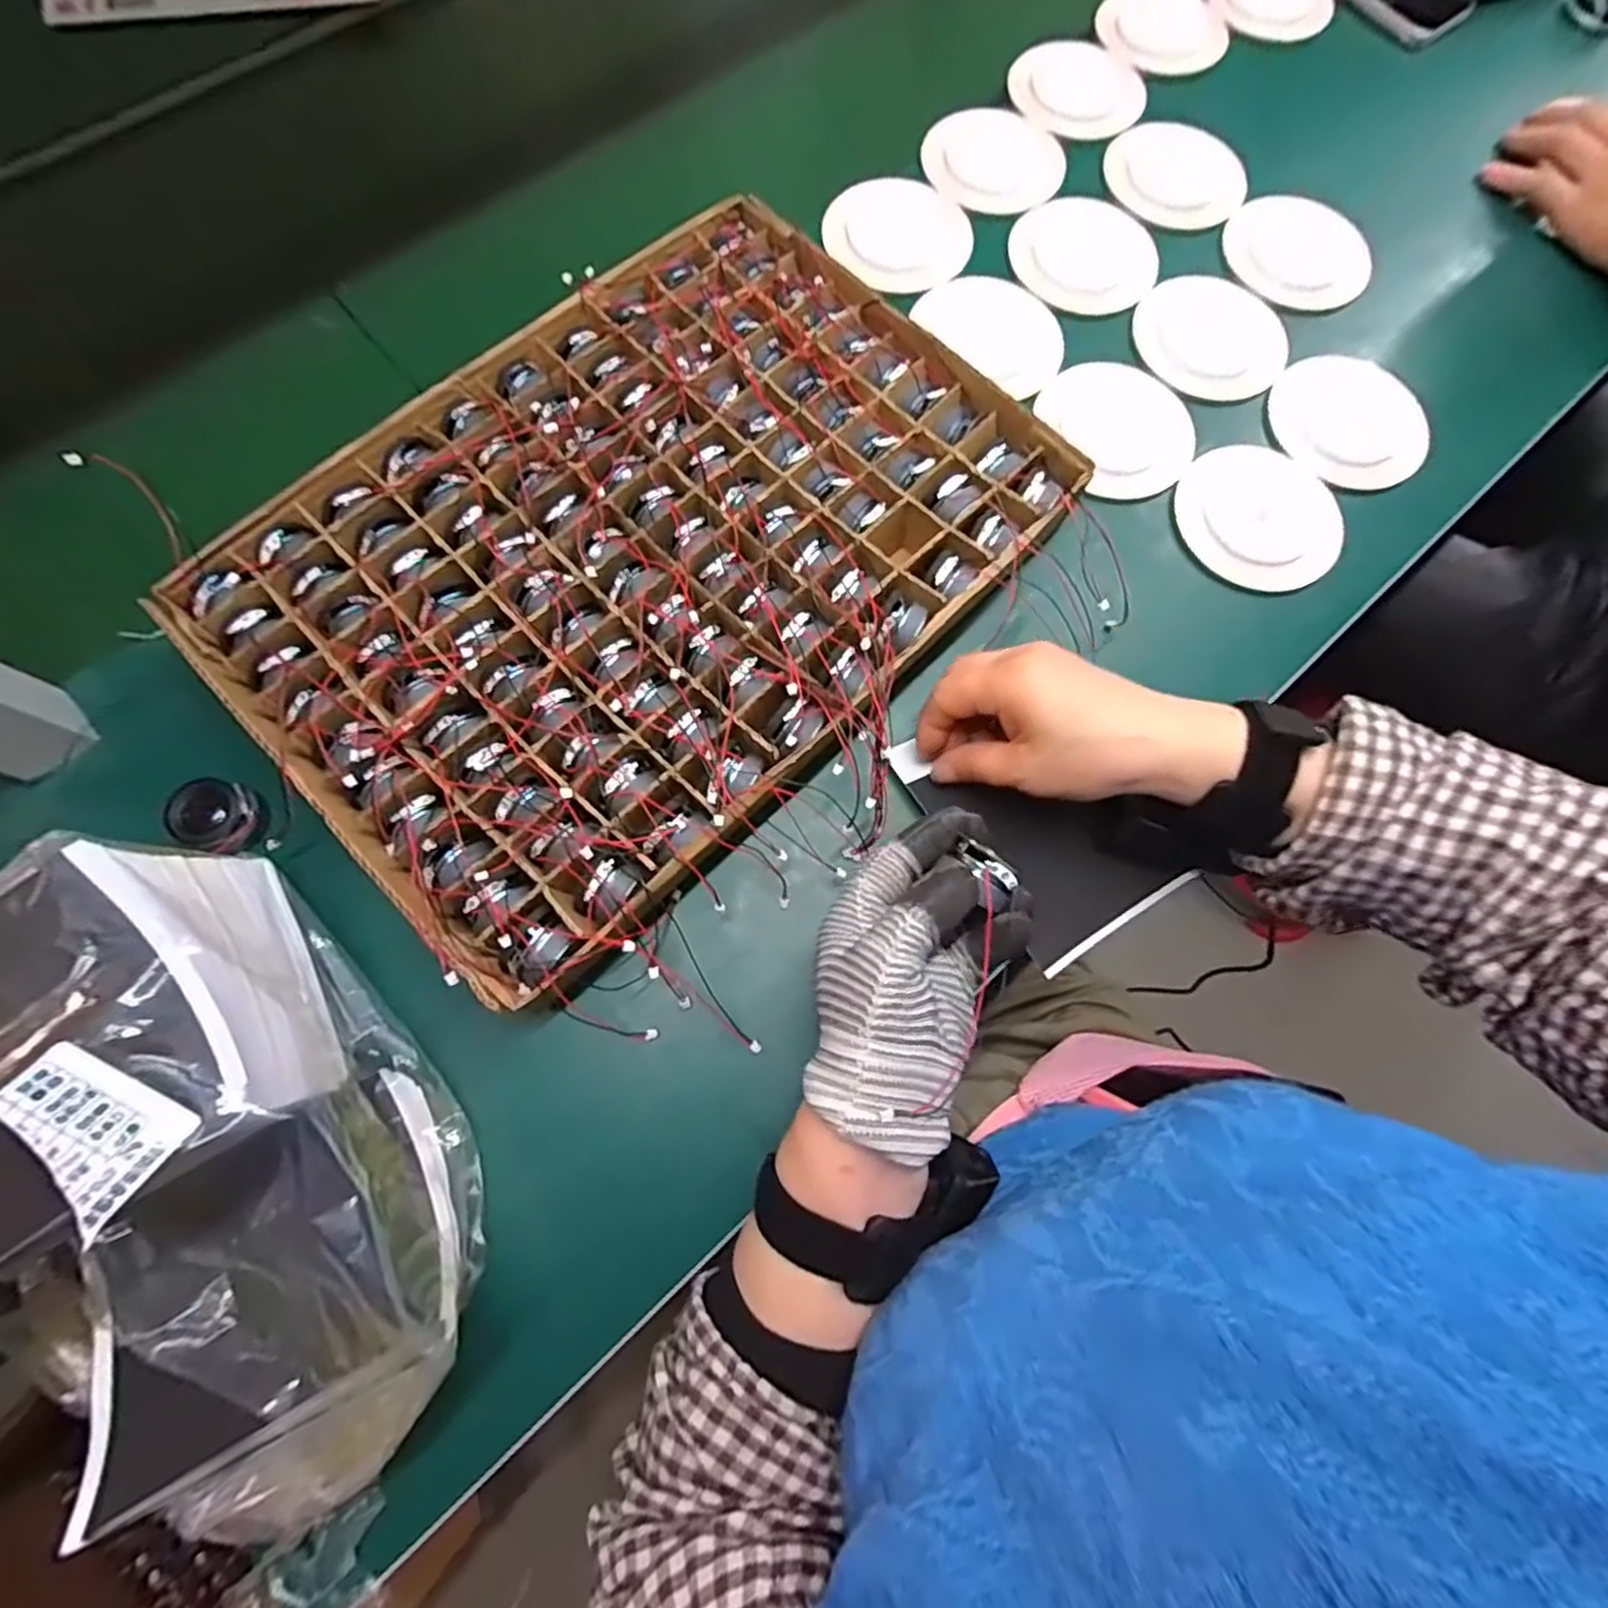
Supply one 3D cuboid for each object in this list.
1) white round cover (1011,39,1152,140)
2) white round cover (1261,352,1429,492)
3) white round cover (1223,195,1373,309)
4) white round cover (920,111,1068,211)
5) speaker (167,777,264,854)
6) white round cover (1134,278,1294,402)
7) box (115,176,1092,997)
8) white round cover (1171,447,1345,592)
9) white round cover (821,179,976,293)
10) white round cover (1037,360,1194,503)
[{"bbox_3d":[0.216,-0.545,0.536,0.109,0.012,0.091,-27,77,-9],"label":"white round cover"},{"bbox_3d":[0.355,-0.250,0.461,0.101,0.010,0.086,42,77,10],"label":"white round cover"},{"bbox_3d":[0.349,-0.391,0.506,0.098,0.017,0.089,15,74,3],"label":"white round cover"},{"bbox_3d":[0.141,-0.468,0.515,0.098,0.008,0.090,0,74,-2],"label":"white round cover"},{"bbox_3d":[-0.298,0.005,0.357,0.042,0.023,0.034,12,74,2],"label":"speaker"},{"bbox_3d":[0.275,-0.315,0.478,0.090,0.009,0.098,0,74,-2],"label":"white round cover"},{"bbox_3d":[-0.083,-0.138,0.393,0.409,0.046,0.291,-43,80,-12],"label":"box"},{"bbox_3d":[0.284,-0.179,0.439,0.098,0.010,0.098,0,74,-2],"label":"white round cover"},{"bbox_3d":[0.068,-0.396,0.490,0.099,0.011,0.087,-34,78,-10],"label":"white round cover"},{"bbox_3d":[0.206,-0.243,0.457,0.088,0.007,0.099,-27,77,-9],"label":"white round cover"}]

